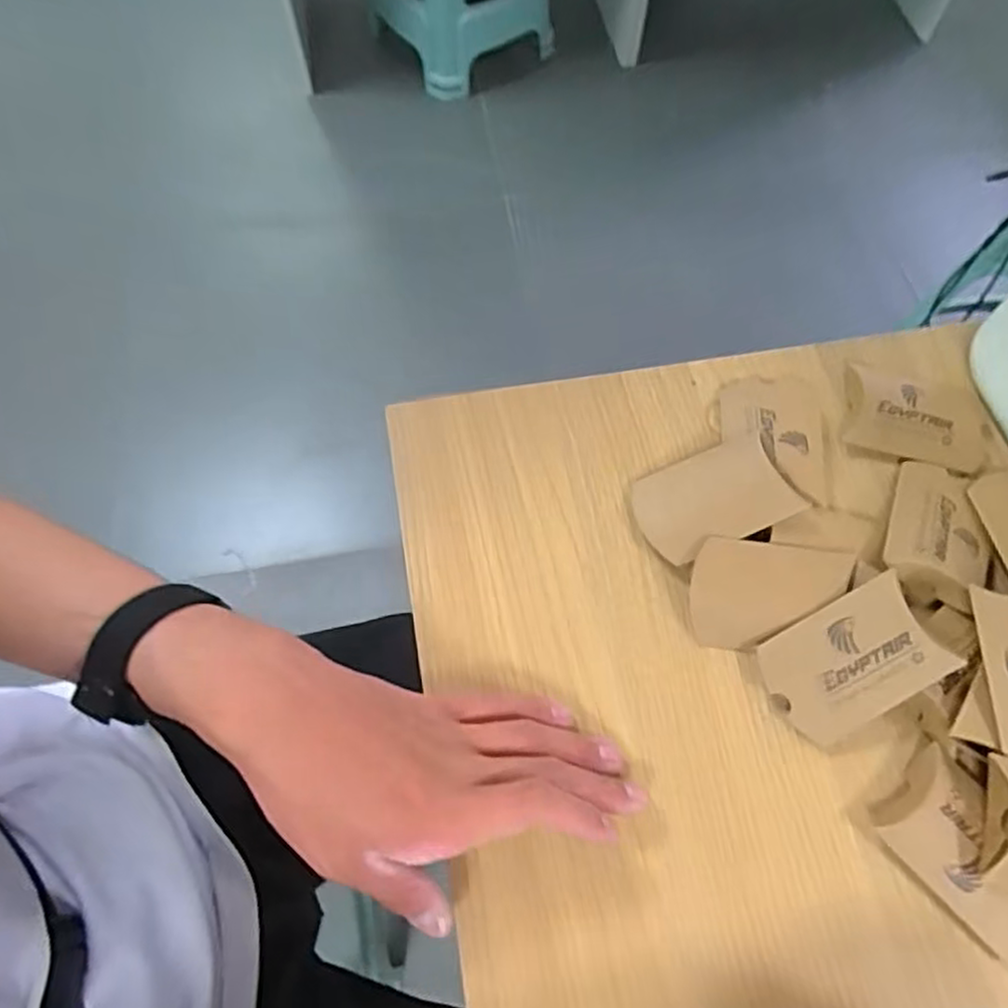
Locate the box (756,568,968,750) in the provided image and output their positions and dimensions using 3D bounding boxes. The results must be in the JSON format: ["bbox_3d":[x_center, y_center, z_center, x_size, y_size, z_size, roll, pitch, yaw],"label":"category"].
[{"bbox_3d":[0.176,0.081,0.357,0.082,0.015,0.056,-33,72,9],"label":"box"}]

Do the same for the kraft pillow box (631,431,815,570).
[{"bbox_3d":[0.118,-0.002,0.399,0.082,0.011,0.058,-23,58,4],"label":"kraft pillow box"}]

